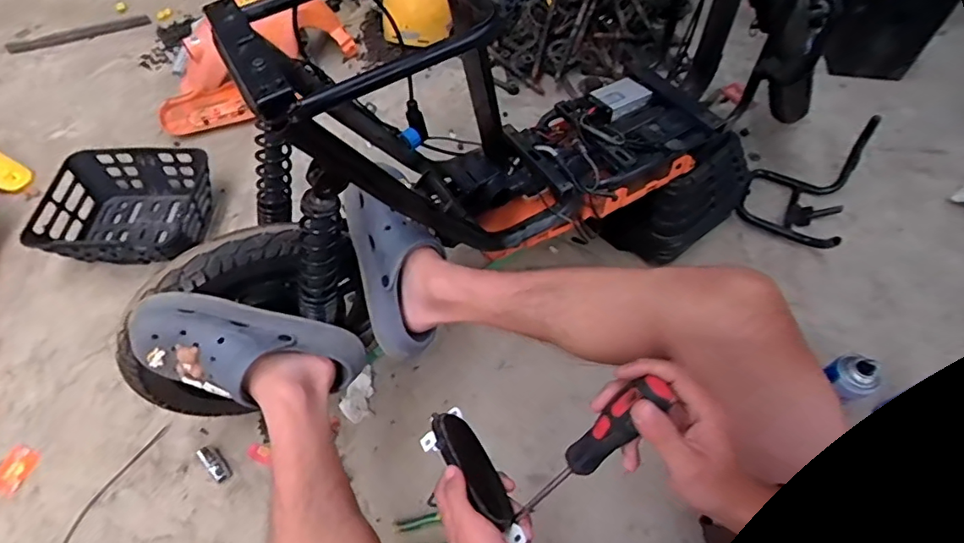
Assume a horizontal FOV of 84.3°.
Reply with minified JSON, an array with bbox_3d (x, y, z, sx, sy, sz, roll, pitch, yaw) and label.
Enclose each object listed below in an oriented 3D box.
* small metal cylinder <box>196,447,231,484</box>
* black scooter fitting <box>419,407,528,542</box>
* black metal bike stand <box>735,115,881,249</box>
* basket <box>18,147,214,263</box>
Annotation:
[{"bbox_3d":[-0.452,0.324,0.896,0.067,0.019,0.023,39,66,22],"label":"small metal cylinder"},{"bbox_3d":[-0.010,0.193,0.511,0.050,0.046,0.143,-29,52,-17],"label":"black scooter fitting"},{"bbox_3d":[0.691,-0.198,1.137,0.196,0.161,0.300,29,62,17],"label":"black metal bike stand"},{"bbox_3d":[-0.763,-0.136,1.151,0.322,0.115,0.275,1,58,1],"label":"basket"}]

